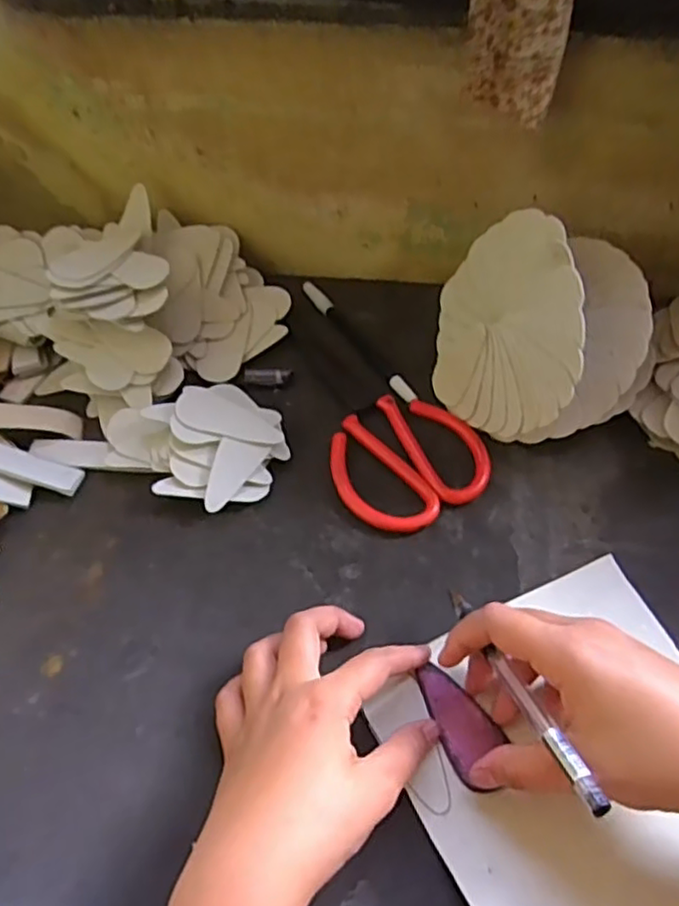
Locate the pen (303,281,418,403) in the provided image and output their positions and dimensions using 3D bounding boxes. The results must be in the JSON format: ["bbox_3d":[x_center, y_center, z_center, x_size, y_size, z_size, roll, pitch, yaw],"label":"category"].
[{"bbox_3d":[0.013,-0.087,0.502,0.012,0.006,0.147,-27,57,-19],"label":"pen"}]

